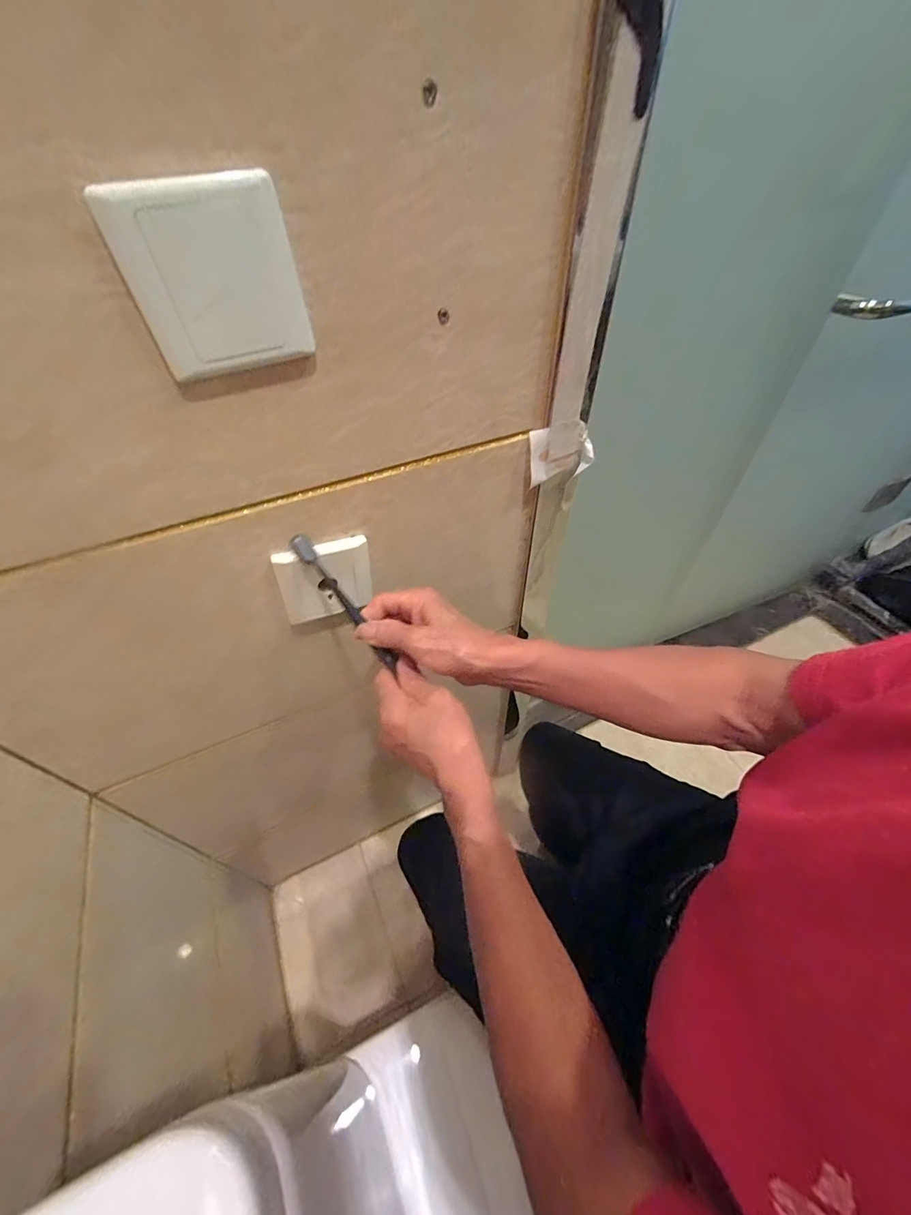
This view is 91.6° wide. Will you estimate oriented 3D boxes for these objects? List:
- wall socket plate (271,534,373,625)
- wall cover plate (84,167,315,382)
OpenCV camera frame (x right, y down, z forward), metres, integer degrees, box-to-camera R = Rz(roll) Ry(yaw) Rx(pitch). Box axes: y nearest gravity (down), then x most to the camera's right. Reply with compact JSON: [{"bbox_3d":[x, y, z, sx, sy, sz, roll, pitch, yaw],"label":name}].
[{"bbox_3d":[-0.117,-0.024,0.408,0.084,0.081,0.016,-23,52,-17],"label":"wall socket plate"},{"bbox_3d":[-0.124,-0.170,0.233,0.081,0.081,0.008,-21,52,-16],"label":"wall cover plate"}]

